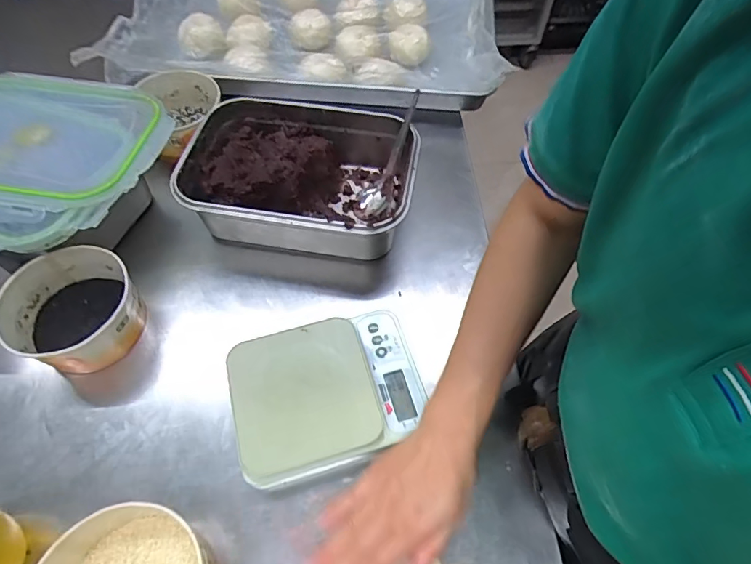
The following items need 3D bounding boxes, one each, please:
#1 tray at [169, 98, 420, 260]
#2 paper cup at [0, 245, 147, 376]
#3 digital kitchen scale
[{"bbox_3d":[-0.095,-0.130,0.590,0.280,0.092,0.189,9,59,5],"label":"tray"},{"bbox_3d":[-0.331,0.031,0.504,0.125,0.062,0.129,0,58,0],"label":"paper cup"},{"bbox_3d":[-0.050,0.113,0.471,0.189,0.029,0.141,-14,59,-9],"label":"digital kitchen scale"}]

